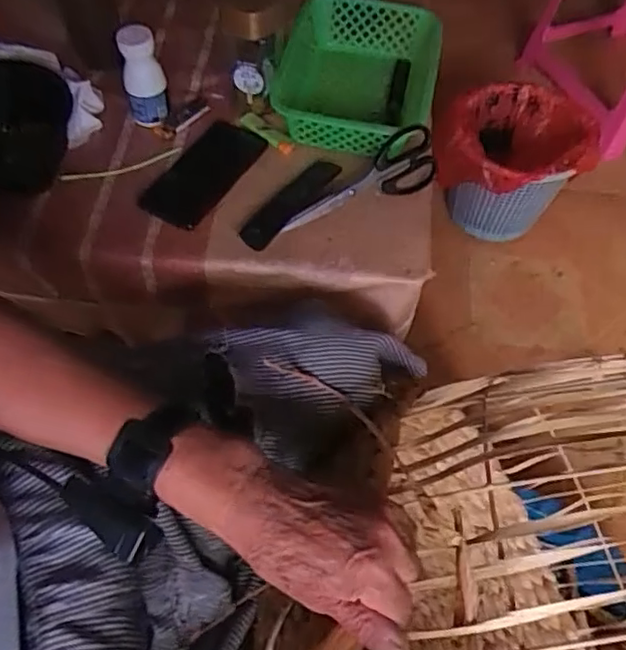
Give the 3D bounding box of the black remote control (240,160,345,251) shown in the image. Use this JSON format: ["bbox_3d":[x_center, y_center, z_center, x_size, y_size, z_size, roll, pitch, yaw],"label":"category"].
[{"bbox_3d":[-0.025,-0.138,0.675,0.042,0.012,0.146,38,65,19],"label":"black remote control"}]

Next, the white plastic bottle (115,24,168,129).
[{"bbox_3d":[-0.198,-0.286,0.703,0.048,0.107,0.037,-16,61,-11],"label":"white plastic bottle"}]

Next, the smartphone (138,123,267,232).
[{"bbox_3d":[-0.127,-0.178,0.705,0.074,0.014,0.160,25,62,16],"label":"smartphone"}]

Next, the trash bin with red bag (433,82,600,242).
[{"bbox_3d":[0.377,-0.301,1.127,0.222,0.245,0.225,1,59,-1],"label":"trash bin with red bag"}]

